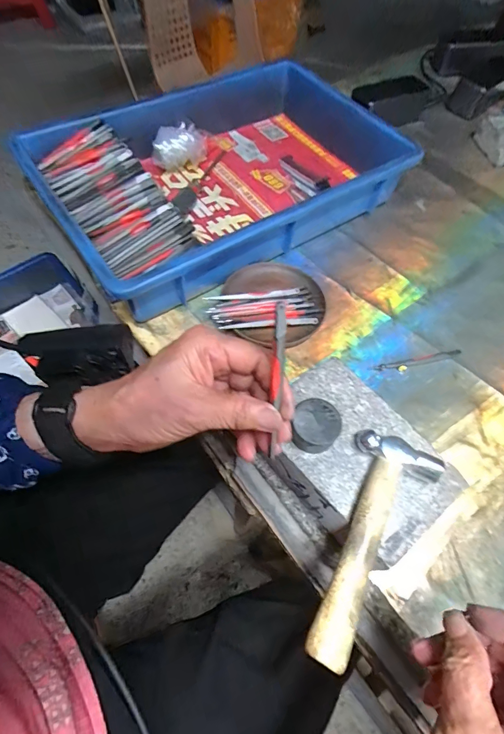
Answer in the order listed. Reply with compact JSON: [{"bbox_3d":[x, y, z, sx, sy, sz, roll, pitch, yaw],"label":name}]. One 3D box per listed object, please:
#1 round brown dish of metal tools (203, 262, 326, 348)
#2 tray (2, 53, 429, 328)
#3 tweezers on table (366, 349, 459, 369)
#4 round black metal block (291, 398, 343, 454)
[{"bbox_3d":[0.025,-0.072,0.410,0.108,0.022,0.117,1,61,-2],"label":"round brown dish of metal tools"},{"bbox_3d":[-0.026,-0.257,0.480,0.444,0.085,0.279,-34,68,-19],"label":"tray"},{"bbox_3d":[0.178,-0.008,0.398,0.105,0.004,0.008,-11,63,-9],"label":"tweezers on table"},{"bbox_3d":[0.049,0.045,0.281,0.035,0.024,0.039,18,64,4],"label":"round black metal block"}]

